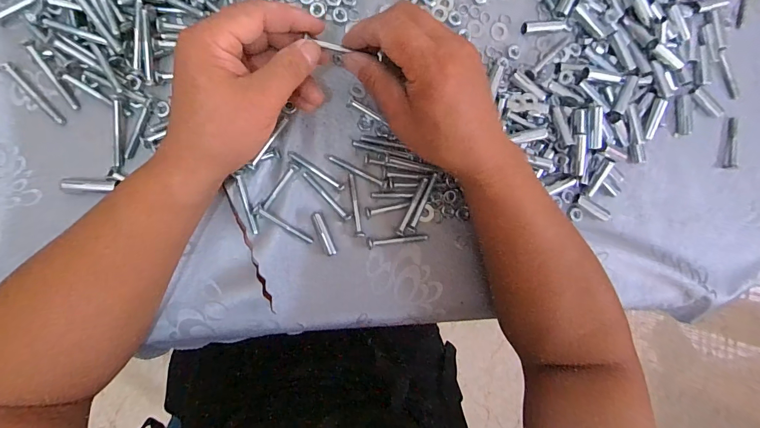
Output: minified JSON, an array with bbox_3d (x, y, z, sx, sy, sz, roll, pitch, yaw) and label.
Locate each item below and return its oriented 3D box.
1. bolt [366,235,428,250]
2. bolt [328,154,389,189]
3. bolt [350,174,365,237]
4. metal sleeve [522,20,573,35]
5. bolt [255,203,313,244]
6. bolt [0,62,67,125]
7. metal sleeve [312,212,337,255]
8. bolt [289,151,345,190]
[{"bbox_3d":[0.016,0.024,0.353,0.056,0.011,0.009,-3,93,-9],"label":"bolt"},{"bbox_3d":[-0.019,-0.038,0.344,0.056,0.008,0.006,27,88,-9],"label":"bolt"},{"bbox_3d":[-0.022,-0.007,0.346,0.008,0.005,0.055,-8,93,-8],"label":"bolt"},{"bbox_3d":[0.159,-0.179,0.370,0.050,0.009,0.012,-7,93,-8],"label":"metal sleeve"},{"bbox_3d":[-0.082,0.009,0.334,0.055,0.010,0.008,32,87,-9],"label":"bolt"},{"bbox_3d":[-0.270,-0.094,0.303,0.009,0.004,0.060,-44,98,-5],"label":"bolt"},{"bbox_3d":[-0.049,0.017,0.342,0.009,0.011,0.039,-22,95,-7],"label":"metal sleeve"},{"bbox_3d":[-0.055,-0.038,0.341,0.055,0.004,0.006,35,87,-8],"label":"bolt"}]

